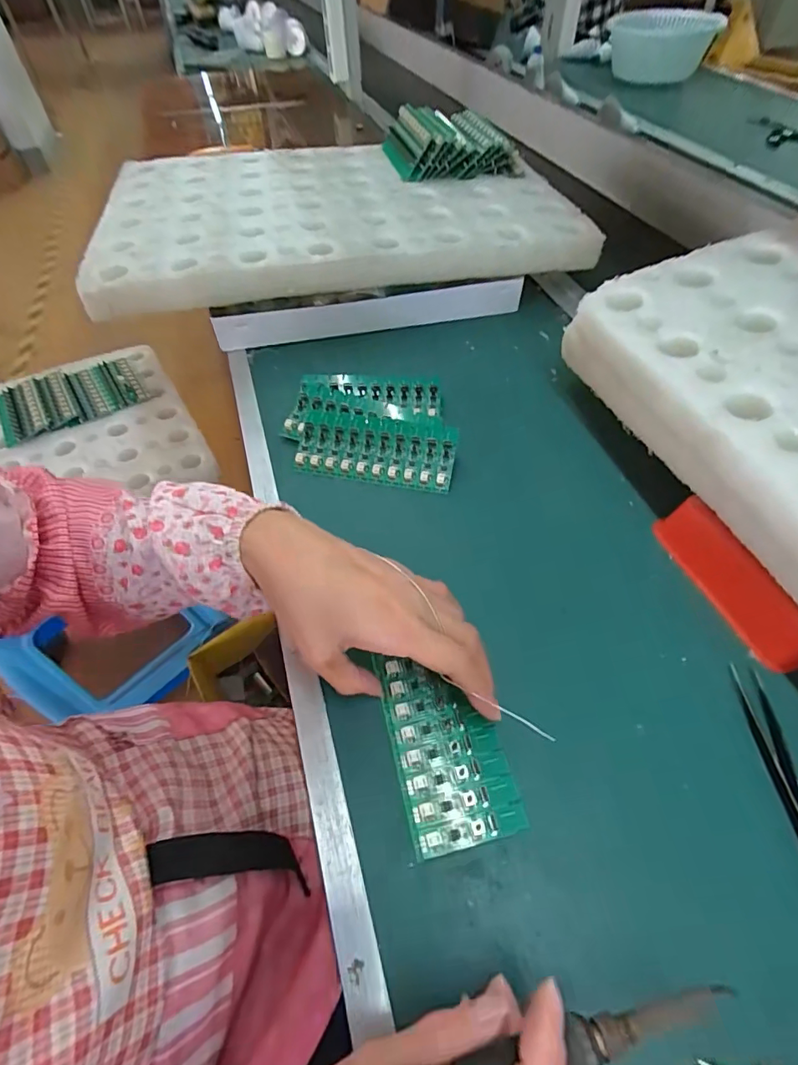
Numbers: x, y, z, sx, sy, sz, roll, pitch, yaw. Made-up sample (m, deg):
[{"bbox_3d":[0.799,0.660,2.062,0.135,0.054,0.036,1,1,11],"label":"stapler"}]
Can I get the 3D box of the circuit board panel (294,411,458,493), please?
[{"bbox_3d":[-0.021,-0.073,0.429,0.139,0.008,0.060,7,79,8],"label":"circuit board panel"}]

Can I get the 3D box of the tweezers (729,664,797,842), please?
[{"bbox_3d":[0.214,0.132,0.274,0.019,0.005,0.114,4,53,4],"label":"tweezers"}]

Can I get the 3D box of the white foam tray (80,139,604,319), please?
[{"bbox_3d":[-0.076,-0.403,0.603,0.533,0.049,0.348,-11,54,-5],"label":"white foam tray"}]

